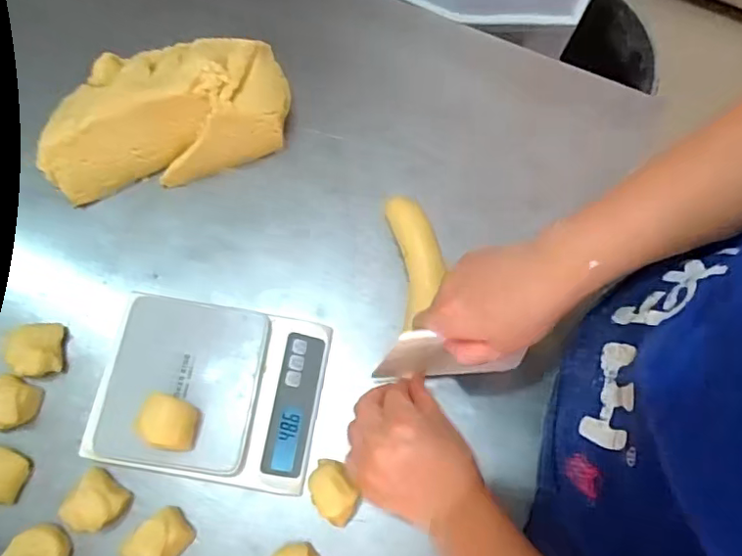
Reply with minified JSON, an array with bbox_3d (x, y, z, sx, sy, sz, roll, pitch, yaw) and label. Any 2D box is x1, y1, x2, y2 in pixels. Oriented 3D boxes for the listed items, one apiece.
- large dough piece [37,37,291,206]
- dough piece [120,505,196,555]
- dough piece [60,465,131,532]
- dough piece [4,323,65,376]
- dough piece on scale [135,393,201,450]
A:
[{"bbox_3d":[-0.200,-0.163,0.569,0.228,0.077,0.118,-11,73,-5],"label":"large dough piece"},{"bbox_3d":[-0.171,0.213,0.456,0.037,0.032,0.050,42,76,11],"label":"dough piece"},{"bbox_3d":[-0.230,0.187,0.475,0.048,0.032,0.039,33,74,9],"label":"dough piece"},{"bbox_3d":[-0.303,0.065,0.518,0.044,0.033,0.052,-10,73,-5],"label":"dough piece"},{"bbox_3d":[-0.164,0.117,0.462,0.040,0.032,0.040,7,72,1],"label":"dough piece on scale"}]

